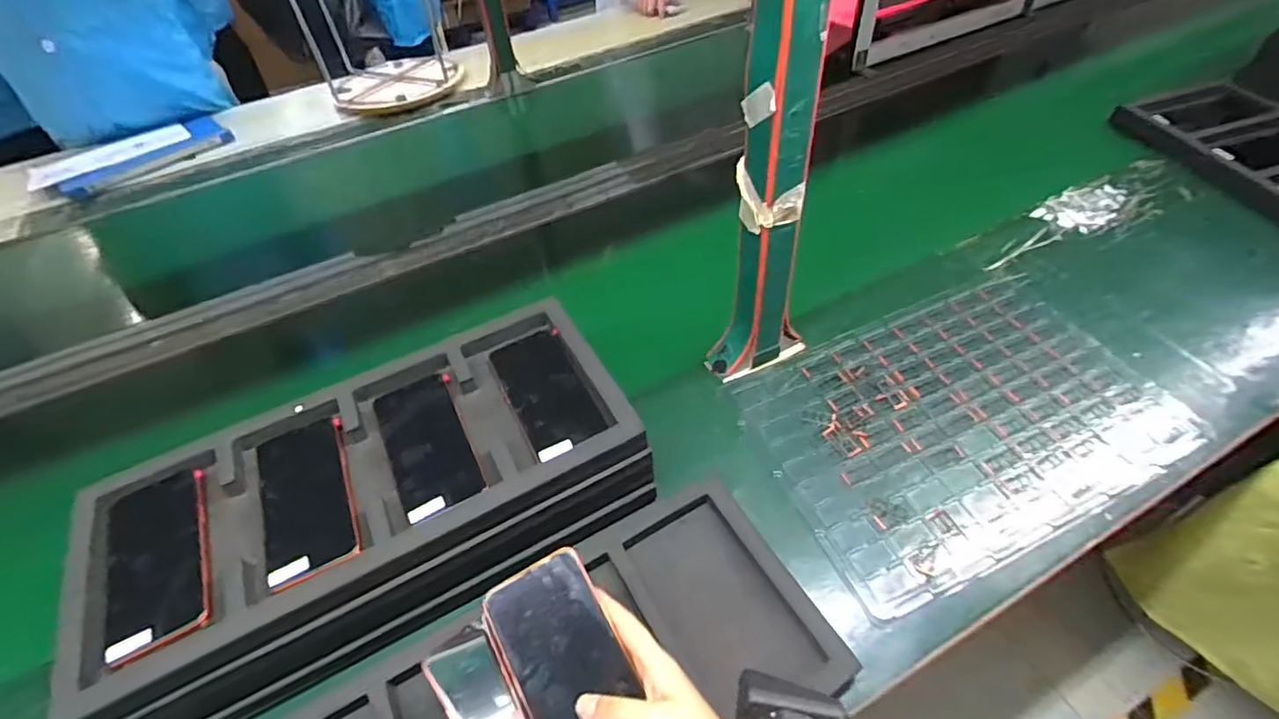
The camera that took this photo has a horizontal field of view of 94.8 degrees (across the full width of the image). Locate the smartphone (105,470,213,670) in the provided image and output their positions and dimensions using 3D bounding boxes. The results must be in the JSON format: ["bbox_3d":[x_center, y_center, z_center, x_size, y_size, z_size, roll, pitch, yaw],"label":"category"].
[{"bbox_3d":[-0.415,0.172,0.510,0.078,0.014,0.165,-24,51,-15],"label":"smartphone"}]

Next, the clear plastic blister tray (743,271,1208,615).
[{"bbox_3d":[0.367,0.059,0.678,0.469,0.024,0.291,-24,51,-14],"label":"clear plastic blister tray"}]

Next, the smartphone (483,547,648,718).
[{"bbox_3d":[-0.048,0.228,0.416,0.081,0.012,0.167,-20,66,-12],"label":"smartphone"}]

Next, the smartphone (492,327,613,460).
[{"bbox_3d":[-0.097,0.029,0.598,0.076,0.008,0.153,-23,51,-14],"label":"smartphone"}]

